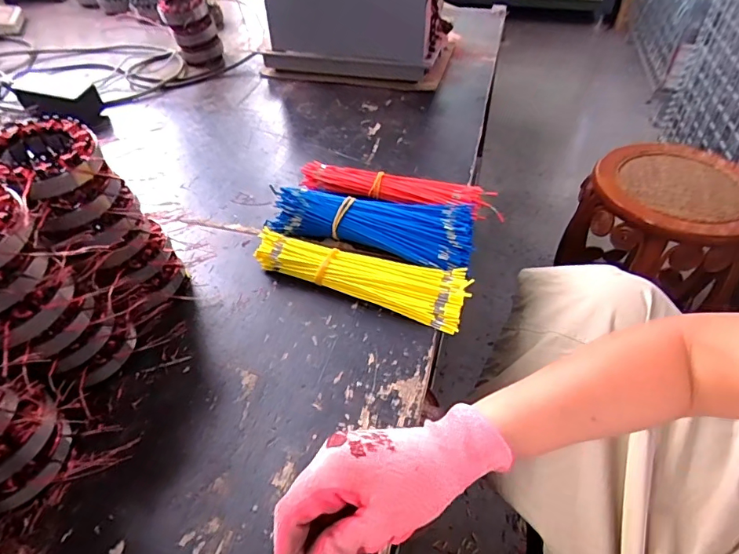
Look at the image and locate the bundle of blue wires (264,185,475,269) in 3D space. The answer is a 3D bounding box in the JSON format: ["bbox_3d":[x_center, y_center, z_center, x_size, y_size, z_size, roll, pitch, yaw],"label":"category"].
[{"bbox_3d":[0.004,-0.069,0.570,0.241,0.043,0.091,11,47,12],"label":"bundle of blue wires"}]

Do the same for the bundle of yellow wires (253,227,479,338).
[{"bbox_3d":[-0.010,-0.006,0.522,0.239,0.030,0.067,17,49,17],"label":"bundle of yellow wires"}]

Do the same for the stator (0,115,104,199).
[{"bbox_3d":[-0.275,-0.102,0.393,0.083,0.030,0.091,-32,53,-27],"label":"stator"}]

